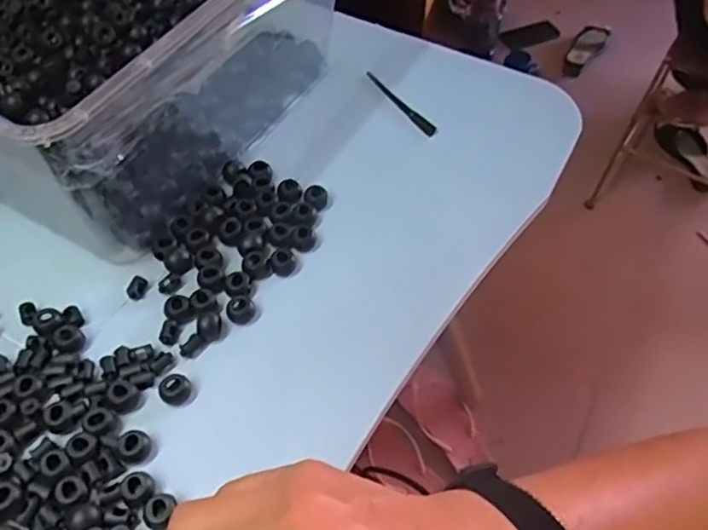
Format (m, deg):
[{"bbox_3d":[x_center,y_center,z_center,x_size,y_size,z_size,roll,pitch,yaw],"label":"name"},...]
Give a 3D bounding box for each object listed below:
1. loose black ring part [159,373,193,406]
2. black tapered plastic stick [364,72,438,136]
[{"bbox_3d":[-0.103,0.072,0.375,0.017,0.009,0.019,-31,60,-22],"label":"loose black ring part"},{"bbox_3d":[0.036,-0.131,0.525,0.008,0.006,0.085,-31,60,-23],"label":"black tapered plastic stick"}]

